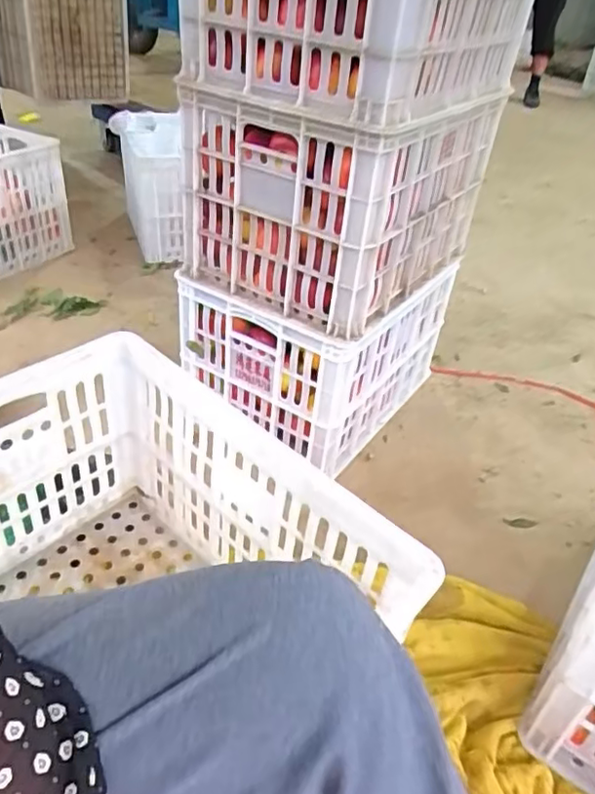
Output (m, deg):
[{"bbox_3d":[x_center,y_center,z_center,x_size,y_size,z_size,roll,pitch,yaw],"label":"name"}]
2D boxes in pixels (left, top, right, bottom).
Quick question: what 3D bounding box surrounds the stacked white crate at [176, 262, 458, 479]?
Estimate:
[{"bbox_3d":[0.051,-0.116,1.193,0.335,0.300,0.453,23,41,26],"label":"stacked white crate"}]

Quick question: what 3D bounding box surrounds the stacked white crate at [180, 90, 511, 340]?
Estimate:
[{"bbox_3d":[0.075,-0.353,1.032,0.347,0.278,0.448,23,41,26],"label":"stacked white crate"}]

